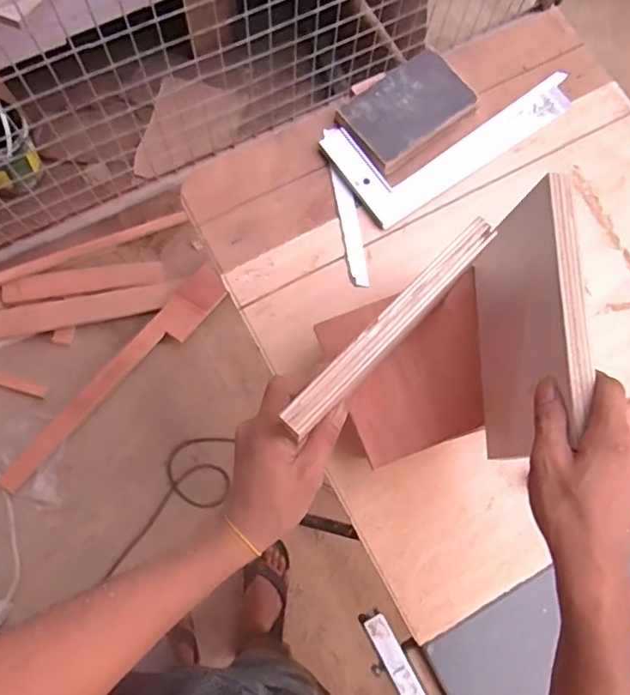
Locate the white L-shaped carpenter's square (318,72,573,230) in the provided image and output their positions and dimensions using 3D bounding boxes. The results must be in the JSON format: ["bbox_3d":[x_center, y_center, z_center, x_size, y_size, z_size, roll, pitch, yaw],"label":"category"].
[{"bbox_3d":[0.168,-0.278,0.708,0.310,0.014,0.138,-34,80,-8],"label":"white L-shaped carpenter's square"}]

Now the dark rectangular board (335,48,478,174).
[{"bbox_3d":[0.115,-0.296,0.706,0.159,0.018,0.104,-39,81,-9],"label":"dark rectangular board"}]

